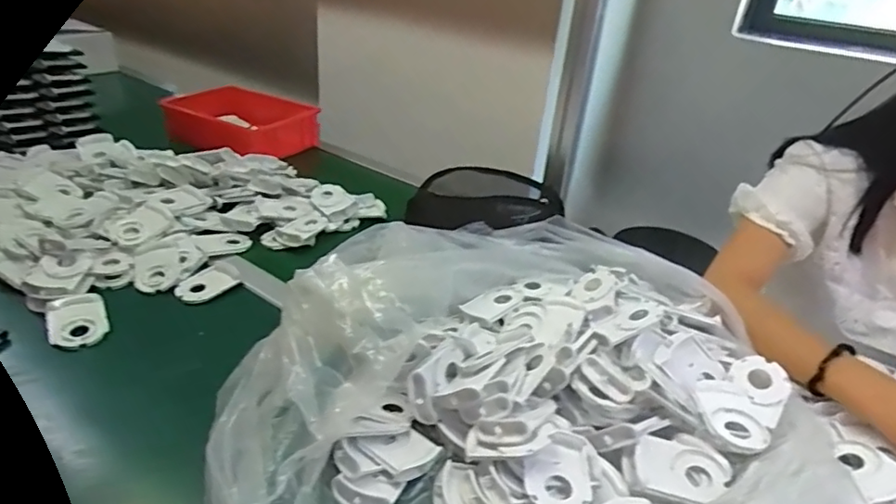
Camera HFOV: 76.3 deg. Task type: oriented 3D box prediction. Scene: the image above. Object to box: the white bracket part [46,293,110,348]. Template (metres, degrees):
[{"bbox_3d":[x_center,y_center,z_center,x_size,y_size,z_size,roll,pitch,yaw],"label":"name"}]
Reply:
[{"bbox_3d":[-0.433,0.084,0.669,0.058,0.022,0.079,-15,50,-31],"label":"white bracket part"}]

